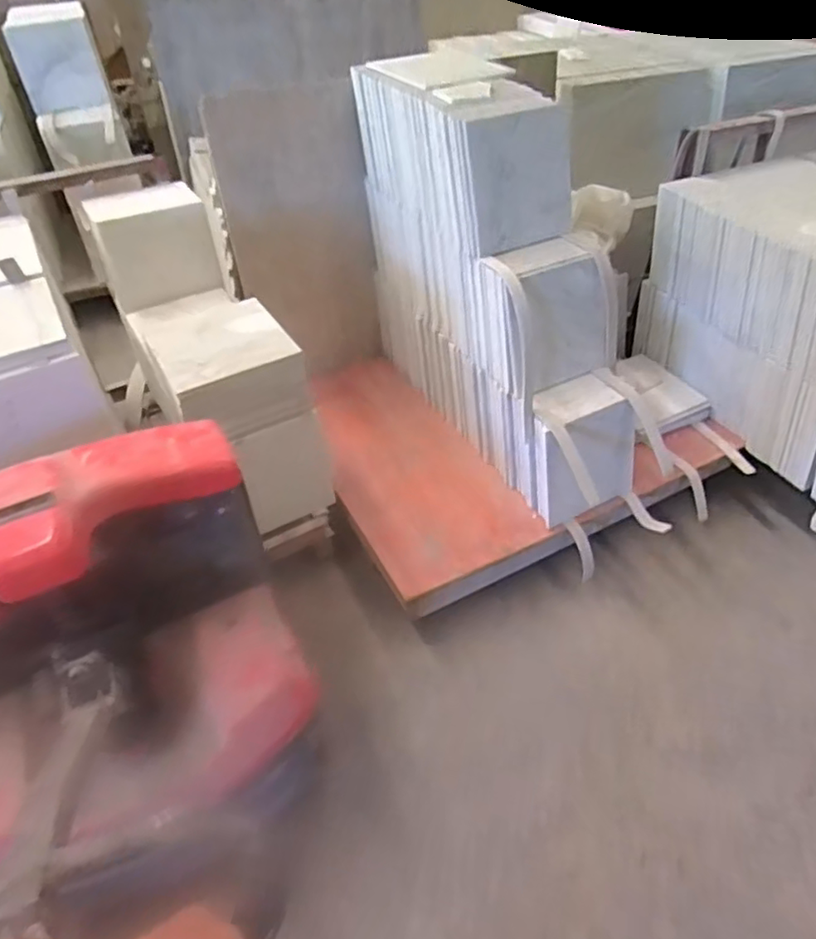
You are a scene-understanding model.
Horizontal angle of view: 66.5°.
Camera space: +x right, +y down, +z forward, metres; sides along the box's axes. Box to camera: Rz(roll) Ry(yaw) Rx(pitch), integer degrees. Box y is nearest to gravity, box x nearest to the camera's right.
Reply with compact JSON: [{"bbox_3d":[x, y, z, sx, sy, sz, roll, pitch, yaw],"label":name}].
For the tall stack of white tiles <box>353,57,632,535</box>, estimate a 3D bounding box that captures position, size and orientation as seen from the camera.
[{"bbox_3d":[0.271,-0.563,1.834,0.359,0.927,1.103,-21,45,-20],"label":"tall stack of white tiles"}]

